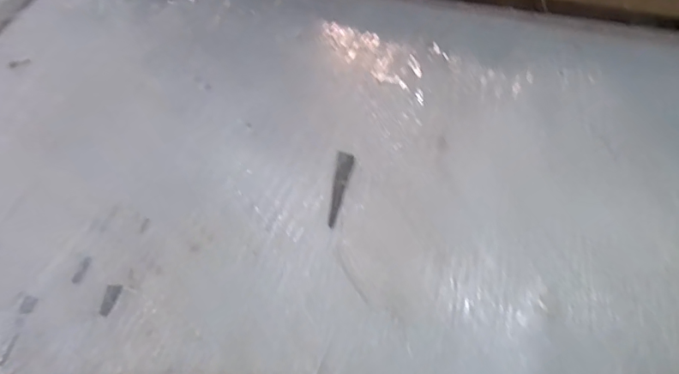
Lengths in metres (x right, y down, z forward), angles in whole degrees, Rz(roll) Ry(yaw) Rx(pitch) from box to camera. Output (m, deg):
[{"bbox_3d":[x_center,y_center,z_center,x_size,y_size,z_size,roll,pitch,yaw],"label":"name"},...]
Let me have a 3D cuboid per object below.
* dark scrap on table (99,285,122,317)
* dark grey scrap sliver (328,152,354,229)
[{"bbox_3d":[-0.372,0.184,0.812,0.024,0.006,0.051,10,59,11],"label":"dark scrap on table"},{"bbox_3d":[0.000,0.002,0.896,0.028,0.007,0.151,7,58,9],"label":"dark grey scrap sliver"}]

